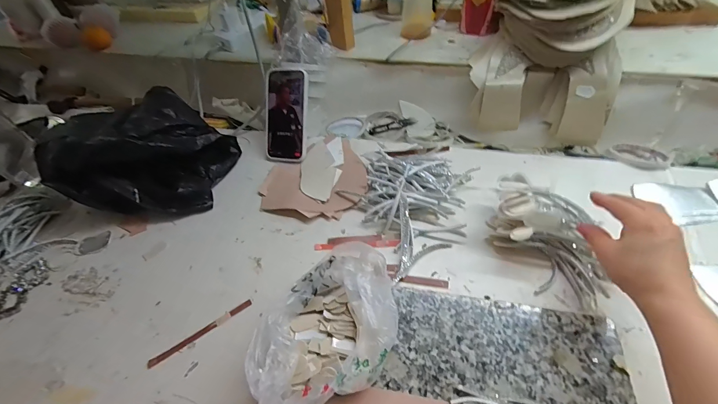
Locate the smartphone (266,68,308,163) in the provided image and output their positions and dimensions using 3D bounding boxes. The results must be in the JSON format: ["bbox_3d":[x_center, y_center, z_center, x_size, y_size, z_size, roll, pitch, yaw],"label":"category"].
[{"bbox_3d":[-0.139,-0.160,0.621,0.079,0.167,0.017,7,10,16],"label":"smartphone"}]

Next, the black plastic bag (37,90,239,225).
[{"bbox_3d":[-0.363,-0.099,0.589,0.217,0.128,0.244,0,51,7],"label":"black plastic bag"}]

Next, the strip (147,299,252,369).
[{"bbox_3d":[-0.207,0.171,0.437,0.137,0.008,0.011,-30,54,-18],"label":"strip"}]

